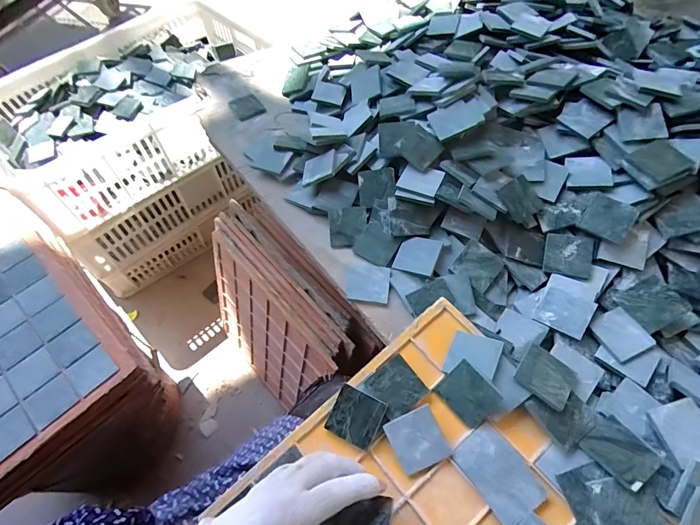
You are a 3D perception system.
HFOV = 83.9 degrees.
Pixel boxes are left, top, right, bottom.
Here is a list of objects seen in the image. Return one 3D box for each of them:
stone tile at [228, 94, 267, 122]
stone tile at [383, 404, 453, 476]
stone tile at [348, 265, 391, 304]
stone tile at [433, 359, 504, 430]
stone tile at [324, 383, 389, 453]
[{"bbox_3d":[-0.168,-0.252,0.634,0.048,0.006,0.045,-33,80,-23],"label":"stone tile"},{"bbox_3d":[0.064,0.169,0.370,0.048,0.005,0.052,-28,80,9],"label":"stone tile"},{"bbox_3d":[0.023,0.025,0.472,0.049,0.010,0.047,6,58,4],"label":"stone tile"},{"bbox_3d":[0.111,0.125,0.368,0.005,0.048,0.049,-7,46,-51],"label":"stone tile"},{"bbox_3d":[0.006,0.154,0.388,0.049,0.005,0.049,22,79,21],"label":"stone tile"}]

